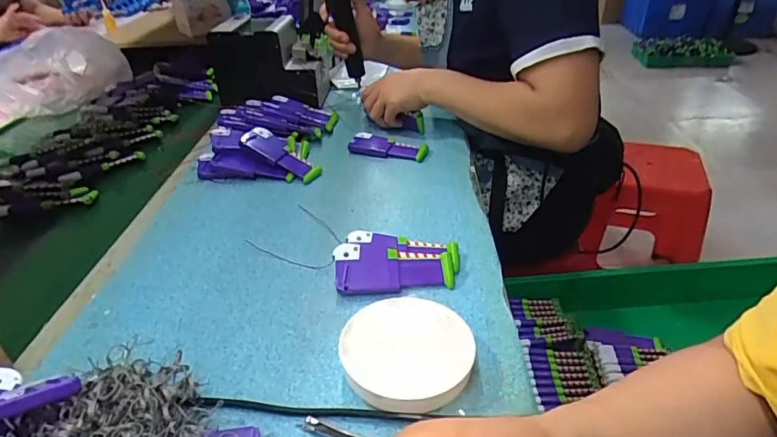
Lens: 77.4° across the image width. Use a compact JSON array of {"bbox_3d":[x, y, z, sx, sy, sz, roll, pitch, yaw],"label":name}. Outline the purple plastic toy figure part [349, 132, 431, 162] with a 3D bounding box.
[{"bbox_3d":[0.001,-0.112,0.757,0.121,0.017,0.053,9,35,16],"label":"purple plastic toy figure part"}]

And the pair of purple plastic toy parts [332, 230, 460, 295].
[{"bbox_3d":[0.010,0.042,0.507,0.126,0.032,0.078,-2,33,-1],"label":"pair of purple plastic toy parts"}]

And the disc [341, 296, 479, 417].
[{"bbox_3d":[0.015,0.112,0.399,0.103,0.028,0.106,-1,33,1],"label":"disc"}]

